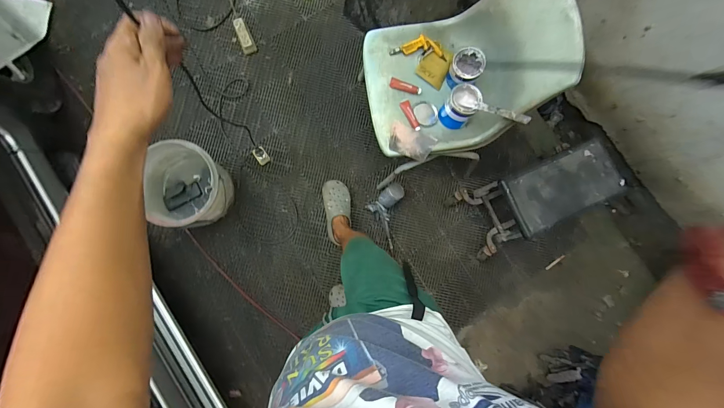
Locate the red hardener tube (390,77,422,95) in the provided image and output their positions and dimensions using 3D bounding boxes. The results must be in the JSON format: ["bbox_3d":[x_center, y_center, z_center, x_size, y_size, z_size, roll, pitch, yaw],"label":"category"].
[{"bbox_3d":[0.152,-0.406,1.098,0.111,0.014,0.033,12,85,-3],"label":"red hardener tube"}]

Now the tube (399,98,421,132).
[{"bbox_3d":[0.171,-0.305,1.095,0.035,0.015,0.112,-27,88,-6],"label":"tube"}]

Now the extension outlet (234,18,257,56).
[{"bbox_3d":[-0.551,-0.785,1.484,0.058,0.046,0.168,-24,89,-6],"label":"extension outlet"}]

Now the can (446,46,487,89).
[{"bbox_3d":[0.343,-0.452,1.079,0.114,0.108,0.118,35,84,-1],"label":"can"}]

